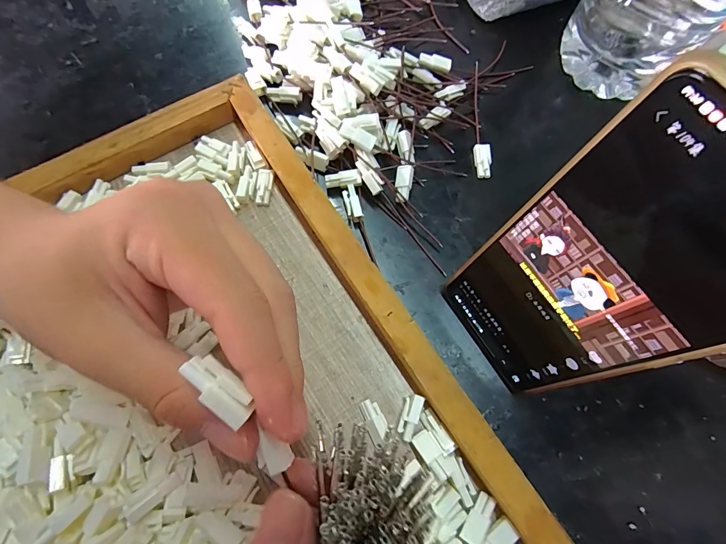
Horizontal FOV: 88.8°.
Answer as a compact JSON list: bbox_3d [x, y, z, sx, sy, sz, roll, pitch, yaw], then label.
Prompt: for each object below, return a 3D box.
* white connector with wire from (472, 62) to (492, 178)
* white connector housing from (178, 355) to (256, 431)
[{"bbox_3d":[0.090,-0.118,0.286,0.011,0.009,0.100,3,71,0],"label":"white connector with wire"},{"bbox_3d":[-0.043,0.035,0.112,0.010,0.004,0.024,-43,86,-14],"label":"white connector housing"}]

